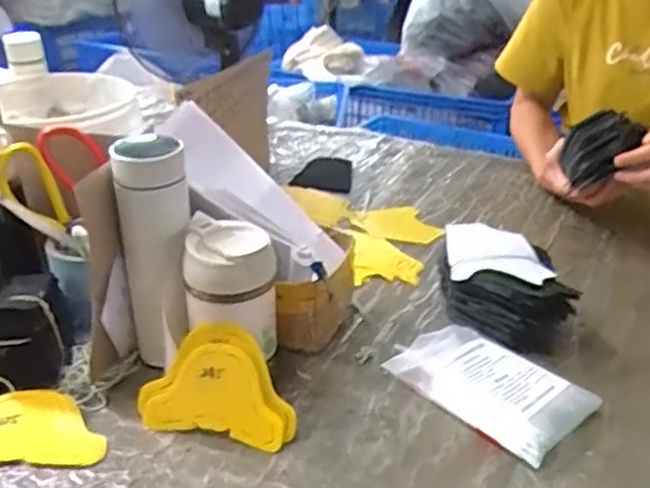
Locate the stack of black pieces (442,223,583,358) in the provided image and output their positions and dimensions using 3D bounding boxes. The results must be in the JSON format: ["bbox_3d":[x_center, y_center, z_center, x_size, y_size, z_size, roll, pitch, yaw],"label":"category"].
[{"bbox_3d":[0.198,0.046,0.752,0.119,0.082,0.136,0,28,0],"label":"stack of black pieces"}]

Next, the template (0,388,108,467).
[{"bbox_3d":[-0.277,0.167,0.608,0.154,0.009,0.094,-2,33,-8],"label":"template"}]

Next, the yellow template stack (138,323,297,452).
[{"bbox_3d":[-0.094,0.122,0.600,0.139,0.099,0.013,7,-1,10],"label":"yellow template stack"}]

